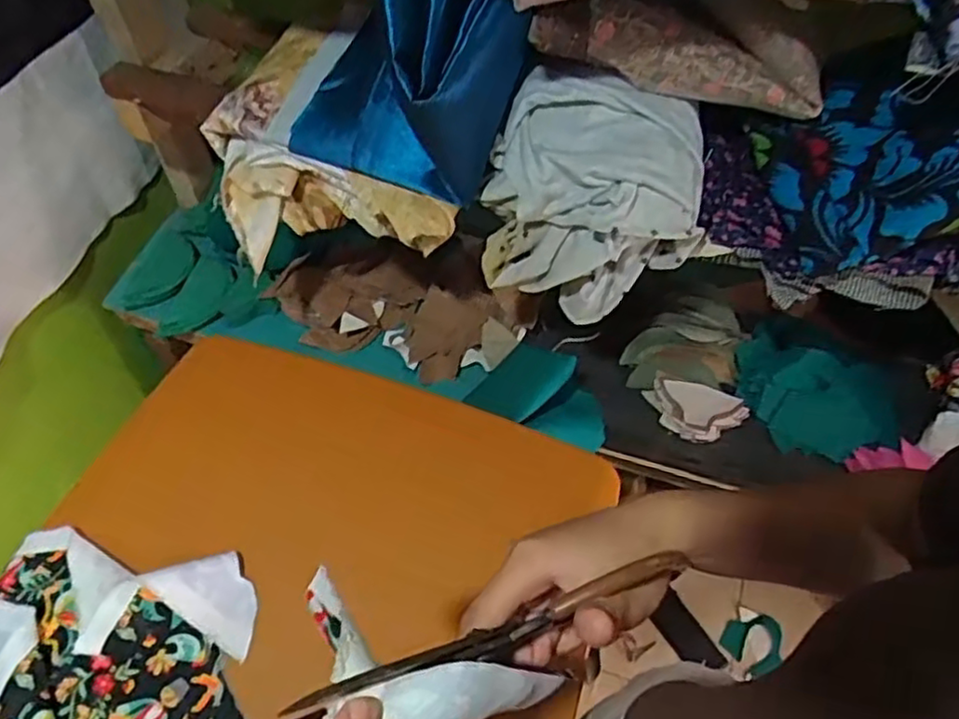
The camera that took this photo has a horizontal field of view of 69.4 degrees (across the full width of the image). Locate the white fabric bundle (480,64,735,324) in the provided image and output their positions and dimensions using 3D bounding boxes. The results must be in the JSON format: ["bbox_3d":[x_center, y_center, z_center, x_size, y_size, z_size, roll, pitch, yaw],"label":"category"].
[{"bbox_3d":[0.112,-0.146,0.635,0.203,0.163,0.132,16,55,9],"label":"white fabric bundle"}]

